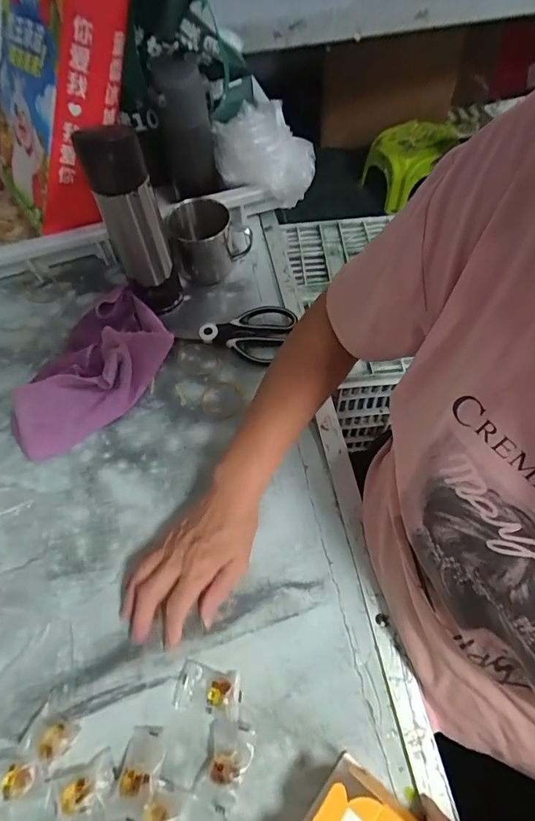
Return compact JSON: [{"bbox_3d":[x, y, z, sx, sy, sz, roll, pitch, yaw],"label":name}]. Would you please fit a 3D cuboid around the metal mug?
[{"bbox_3d":[-0.083,-0.238,0.610,0.102,0.073,0.099,-22,62,-11],"label":"metal mug"}]

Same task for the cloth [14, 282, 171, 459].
[{"bbox_3d":[-0.215,-0.053,0.537,0.138,0.035,0.235,18,62,12],"label":"cloth"}]

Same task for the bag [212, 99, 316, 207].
[{"bbox_3d":[-0.006,-0.359,0.594,0.128,0.124,0.110,-9,60,-2],"label":"bag"}]

